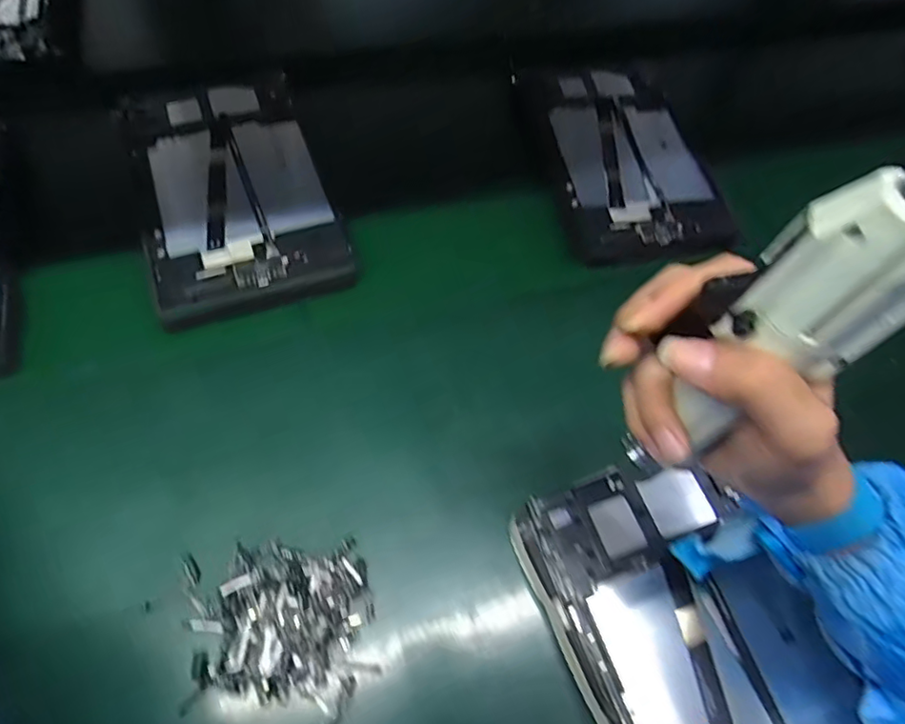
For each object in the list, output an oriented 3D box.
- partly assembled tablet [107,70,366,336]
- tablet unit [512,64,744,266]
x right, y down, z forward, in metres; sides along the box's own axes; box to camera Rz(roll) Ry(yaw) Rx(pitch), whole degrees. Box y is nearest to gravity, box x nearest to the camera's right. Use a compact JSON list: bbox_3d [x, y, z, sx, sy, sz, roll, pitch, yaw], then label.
[{"bbox_3d":[-0.189,-0.154,0.499,0.150,0.016,0.261,-18,63,-14],"label":"partly assembled tablet"},{"bbox_3d":[0.158,-0.201,0.552,0.154,0.018,0.254,-10,61,-10],"label":"tablet unit"}]

